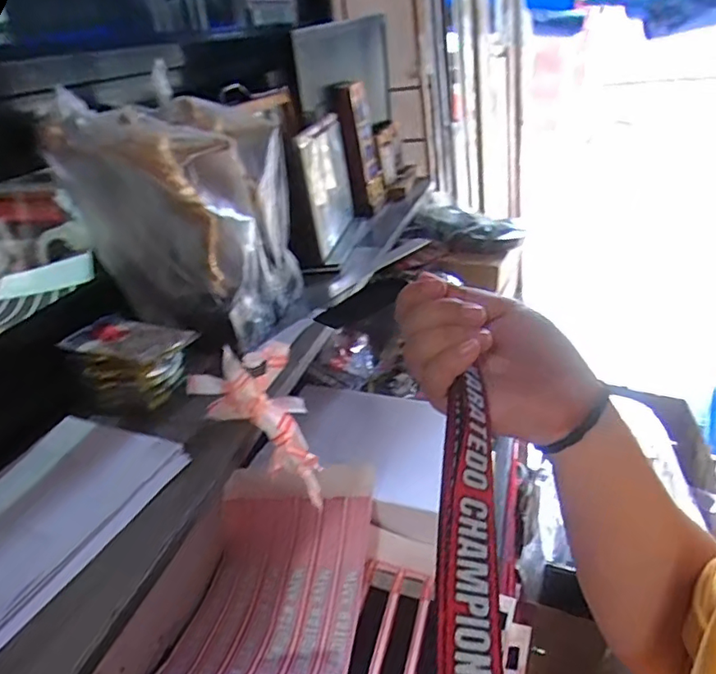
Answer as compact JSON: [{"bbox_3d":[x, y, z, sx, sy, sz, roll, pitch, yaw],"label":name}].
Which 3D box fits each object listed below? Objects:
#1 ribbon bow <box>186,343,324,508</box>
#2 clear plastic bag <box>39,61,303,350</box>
[{"bbox_3d":[-0.069,0.081,0.508,0.076,0.167,0.069,-31,6,47],"label":"ribbon bow"},{"bbox_3d":[-0.188,-0.131,0.631,0.168,0.250,0.192,3,31,17],"label":"clear plastic bag"}]

